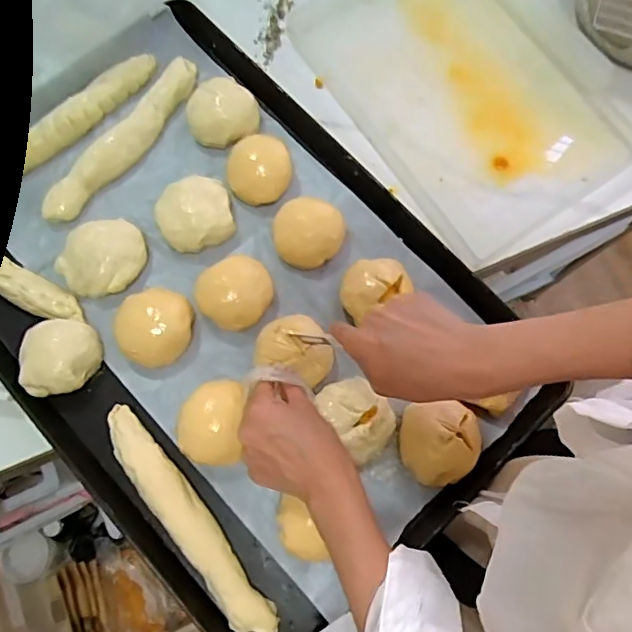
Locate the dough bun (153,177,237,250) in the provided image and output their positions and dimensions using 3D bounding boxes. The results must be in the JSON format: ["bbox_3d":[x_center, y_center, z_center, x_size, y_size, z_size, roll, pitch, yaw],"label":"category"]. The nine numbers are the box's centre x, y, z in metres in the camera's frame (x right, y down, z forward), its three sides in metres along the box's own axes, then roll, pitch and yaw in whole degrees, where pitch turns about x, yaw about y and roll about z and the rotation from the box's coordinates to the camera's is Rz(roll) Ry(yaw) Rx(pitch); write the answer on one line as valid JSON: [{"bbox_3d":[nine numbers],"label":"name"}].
[{"bbox_3d":[-0.124,-0.104,0.575,0.074,0.035,0.069,0,75,-1],"label":"dough bun"}]

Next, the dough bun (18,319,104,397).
[{"bbox_3d":[-0.239,0.038,0.525,0.068,0.034,0.067,-7,75,-3],"label":"dough bun"}]

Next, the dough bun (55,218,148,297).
[{"bbox_3d":[-0.210,-0.056,0.547,0.080,0.034,0.067,-10,75,-4],"label":"dough bun"}]

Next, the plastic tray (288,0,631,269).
[{"bbox_3d":[0.162,-0.274,0.632,0.263,0.025,0.403,-30,77,-9],"label":"plastic tray"}]

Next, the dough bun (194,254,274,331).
[{"bbox_3d":[-0.075,-0.023,0.545,0.067,0.038,0.074,36,77,8],"label":"dough bun"}]

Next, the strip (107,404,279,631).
[{"bbox_3d":[-0.115,0.179,0.493,0.039,0.021,0.233,-37,78,-10],"label":"strip"}]

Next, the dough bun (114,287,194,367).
[{"bbox_3d":[-0.154,0.011,0.540,0.070,0.032,0.072,0,75,-1],"label":"dough bun"}]

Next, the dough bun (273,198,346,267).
[{"bbox_3d":[-0.007,-0.082,0.562,0.069,0.032,0.064,0,75,-1],"label":"dough bun"}]

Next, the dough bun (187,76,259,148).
[{"bbox_3d":[-0.098,-0.214,0.594,0.072,0.031,0.067,0,75,-1],"label":"dough bun"}]

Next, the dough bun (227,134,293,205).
[{"bbox_3d":[-0.058,-0.150,0.578,0.063,0.028,0.066,0,75,-1],"label":"dough bun"}]

